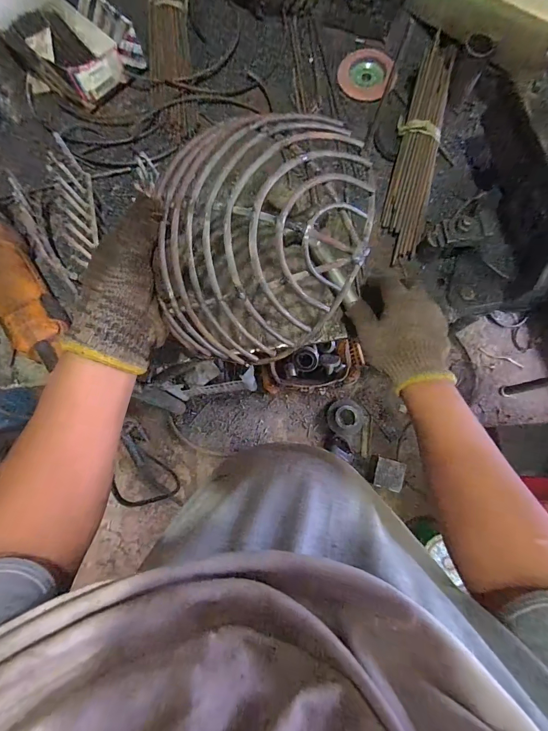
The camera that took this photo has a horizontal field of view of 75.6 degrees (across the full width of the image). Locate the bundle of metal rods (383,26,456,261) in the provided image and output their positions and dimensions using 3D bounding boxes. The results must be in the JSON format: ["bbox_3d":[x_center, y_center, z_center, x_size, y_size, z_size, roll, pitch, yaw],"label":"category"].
[{"bbox_3d":[0.213,-0.322,0.523,0.065,0.046,0.338,11,79,2],"label":"bundle of metal rods"}]

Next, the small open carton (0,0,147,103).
[{"bbox_3d":[-0.334,-0.533,0.565,0.140,0.071,0.241,-42,82,-8],"label":"small open carton"}]

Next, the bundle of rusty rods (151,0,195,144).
[{"bbox_3d":[-0.171,-0.542,0.582,0.060,0.024,0.378,-5,79,-1],"label":"bundle of rusty rods"}]

